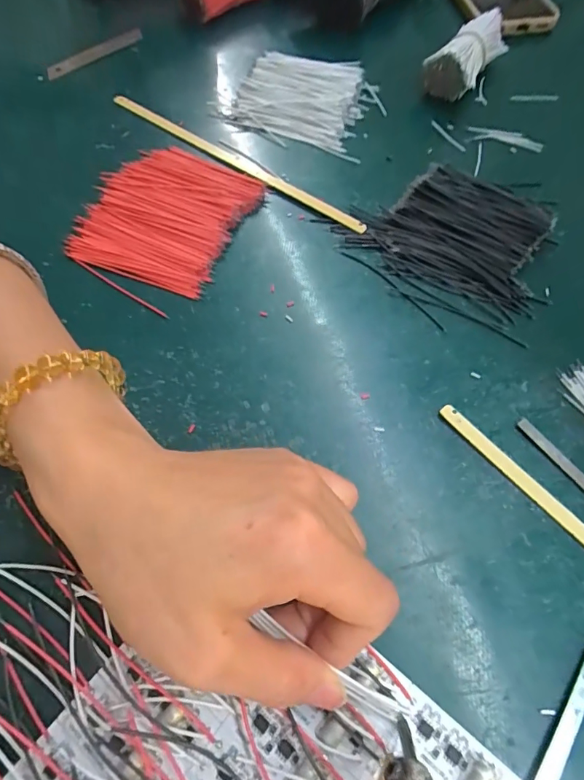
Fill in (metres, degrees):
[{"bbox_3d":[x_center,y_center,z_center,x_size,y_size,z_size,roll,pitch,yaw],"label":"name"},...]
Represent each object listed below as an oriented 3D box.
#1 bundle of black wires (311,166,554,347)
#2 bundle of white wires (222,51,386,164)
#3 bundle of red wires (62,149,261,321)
[{"bbox_3d":[0.090,-0.090,0.265,0.120,0.019,0.092,29,65,13],"label":"bundle of black wires"},{"bbox_3d":[0.012,-0.211,0.324,0.100,0.022,0.079,25,64,11],"label":"bundle of white wires"},{"bbox_3d":[-0.080,-0.108,0.278,0.093,0.010,0.115,22,64,10],"label":"bundle of red wires"}]

